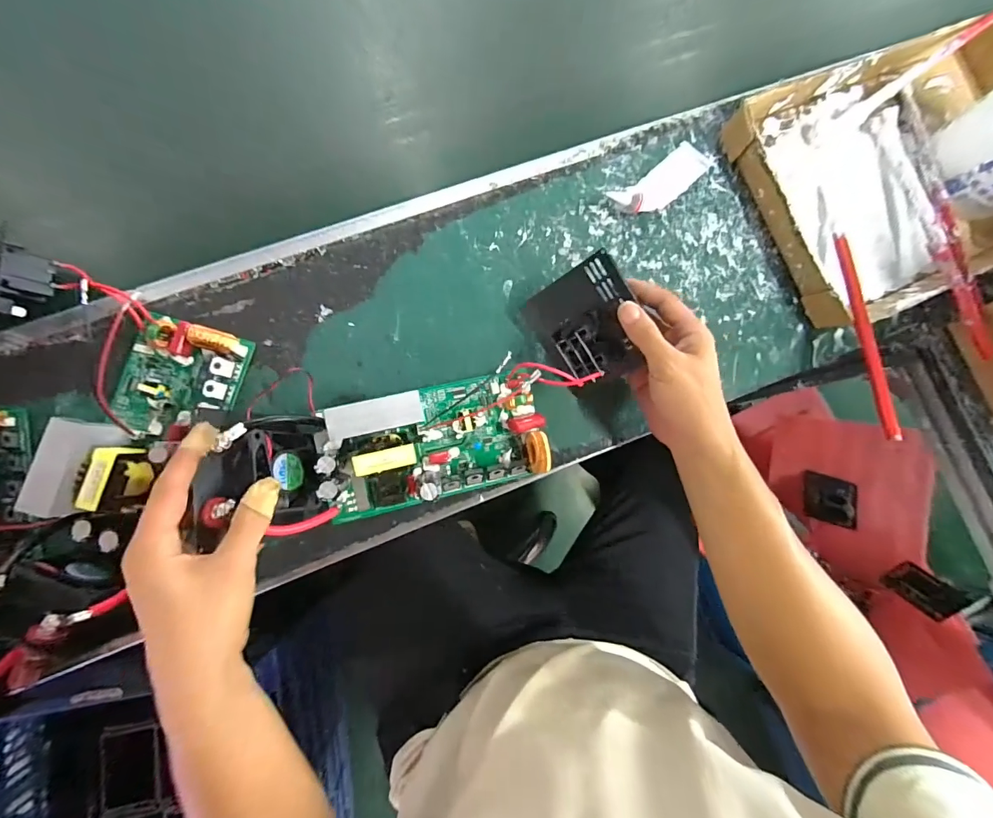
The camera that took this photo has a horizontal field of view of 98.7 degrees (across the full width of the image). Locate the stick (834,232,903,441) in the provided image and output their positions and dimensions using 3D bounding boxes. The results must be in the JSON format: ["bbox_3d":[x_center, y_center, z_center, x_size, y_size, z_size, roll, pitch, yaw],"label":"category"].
[{"bbox_3d":[0.327,-0.072,0.378,0.008,0.014,0.203,6,69,-4],"label":"stick"}]

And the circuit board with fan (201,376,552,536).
[{"bbox_3d":[-0.079,0.035,0.345,0.255,0.067,0.095,-9,86,-17],"label":"circuit board with fan"}]

